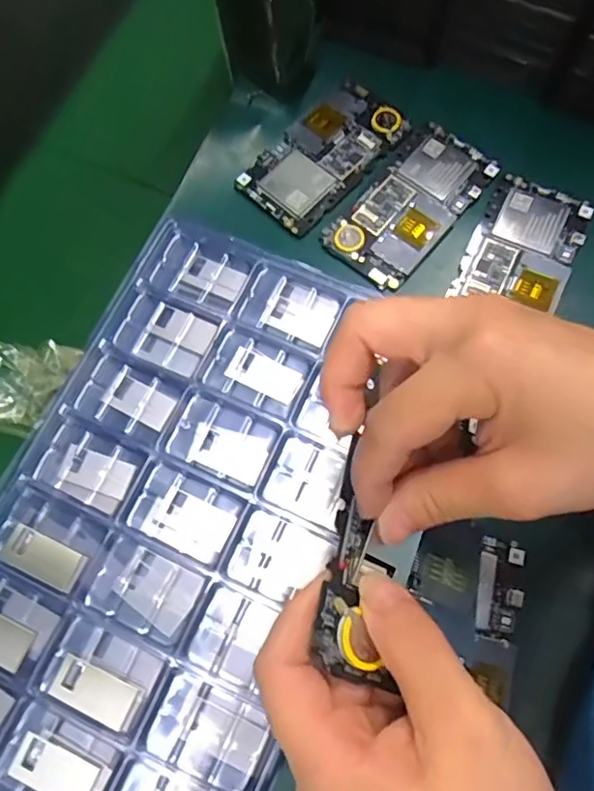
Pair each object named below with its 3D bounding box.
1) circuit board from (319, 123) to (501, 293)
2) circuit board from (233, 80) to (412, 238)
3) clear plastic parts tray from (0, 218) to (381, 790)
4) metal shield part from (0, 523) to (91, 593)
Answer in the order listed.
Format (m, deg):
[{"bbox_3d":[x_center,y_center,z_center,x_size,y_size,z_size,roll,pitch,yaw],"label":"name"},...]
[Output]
[{"bbox_3d":[0.079,-0.132,0.411,0.063,0.013,0.123,41,78,13],"label":"circuit board"},{"bbox_3d":[0.019,-0.175,0.427,0.065,0.013,0.121,42,78,13],"label":"circuit board"},{"bbox_3d":[-0.081,0.085,0.336,0.195,0.019,0.381,20,74,8],"label":"clear plastic parts tray"},{"bbox_3d":[-0.145,0.093,0.339,0.046,0.004,0.022,26,66,4],"label":"metal shield part"}]

